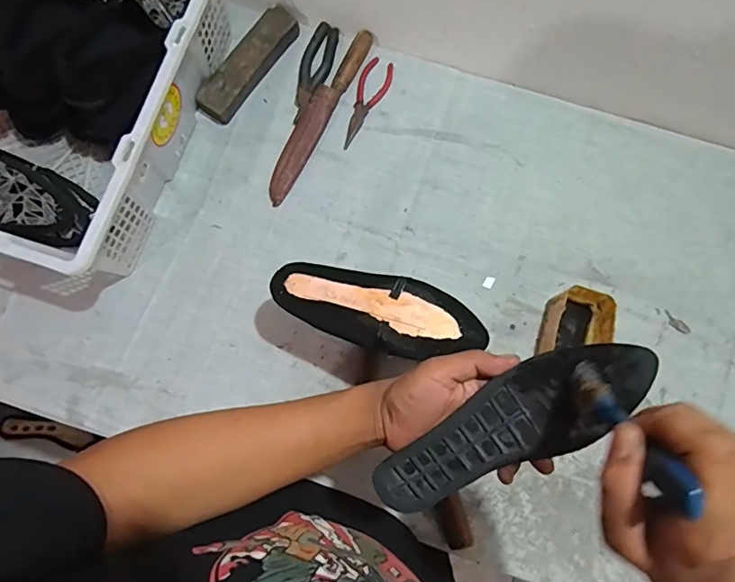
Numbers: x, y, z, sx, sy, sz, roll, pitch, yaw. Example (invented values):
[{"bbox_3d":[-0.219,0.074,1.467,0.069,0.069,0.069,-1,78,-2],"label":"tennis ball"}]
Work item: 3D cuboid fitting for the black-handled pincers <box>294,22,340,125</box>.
[{"bbox_3d":[-0.085,-0.335,0.777,0.044,0.011,0.171,17,79,3],"label":"black-handled pincers"}]

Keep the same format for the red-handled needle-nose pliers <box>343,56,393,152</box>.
[{"bbox_3d":[-0.003,-0.289,0.772,0.045,0.009,0.152,21,79,4],"label":"red-handled needle-nose pliers"}]

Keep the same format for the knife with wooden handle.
[{"bbox_3d":[-0.074,-0.267,0.760,0.040,0.020,0.301,27,79,5],"label":"knife with wooden handle"}]

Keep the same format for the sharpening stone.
[{"bbox_3d":[-0.182,-0.345,0.764,0.053,0.035,0.195,36,80,7],"label":"sharpening stone"}]

